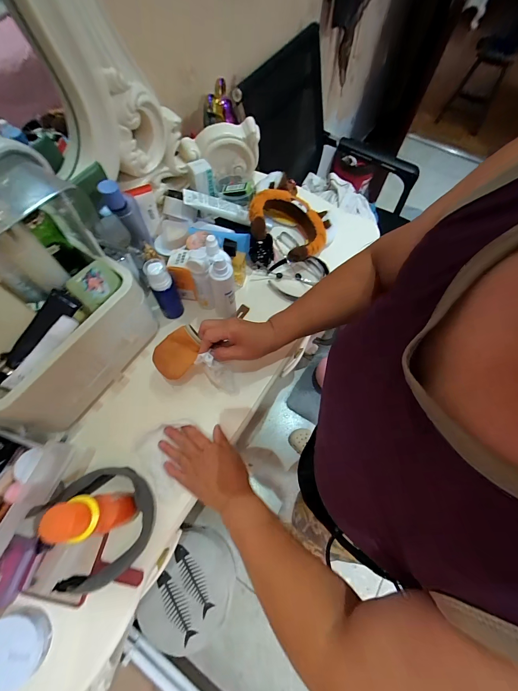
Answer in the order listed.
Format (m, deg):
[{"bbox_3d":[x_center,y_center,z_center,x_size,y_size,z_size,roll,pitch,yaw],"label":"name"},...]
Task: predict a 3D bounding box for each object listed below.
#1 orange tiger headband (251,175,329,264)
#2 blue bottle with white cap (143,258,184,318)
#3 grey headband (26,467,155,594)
[{"bbox_3d":[0.063,-0.282,0.653,0.190,0.064,0.216,30,58,-8],"label":"orange tiger headband"},{"bbox_3d":[-0.174,-0.099,0.530,0.041,0.135,0.038,-27,68,-13],"label":"blue bottle with white cap"},{"bbox_3d":[-0.227,0.255,0.408,0.146,0.043,0.136,0,65,-1],"label":"grey headband"}]

